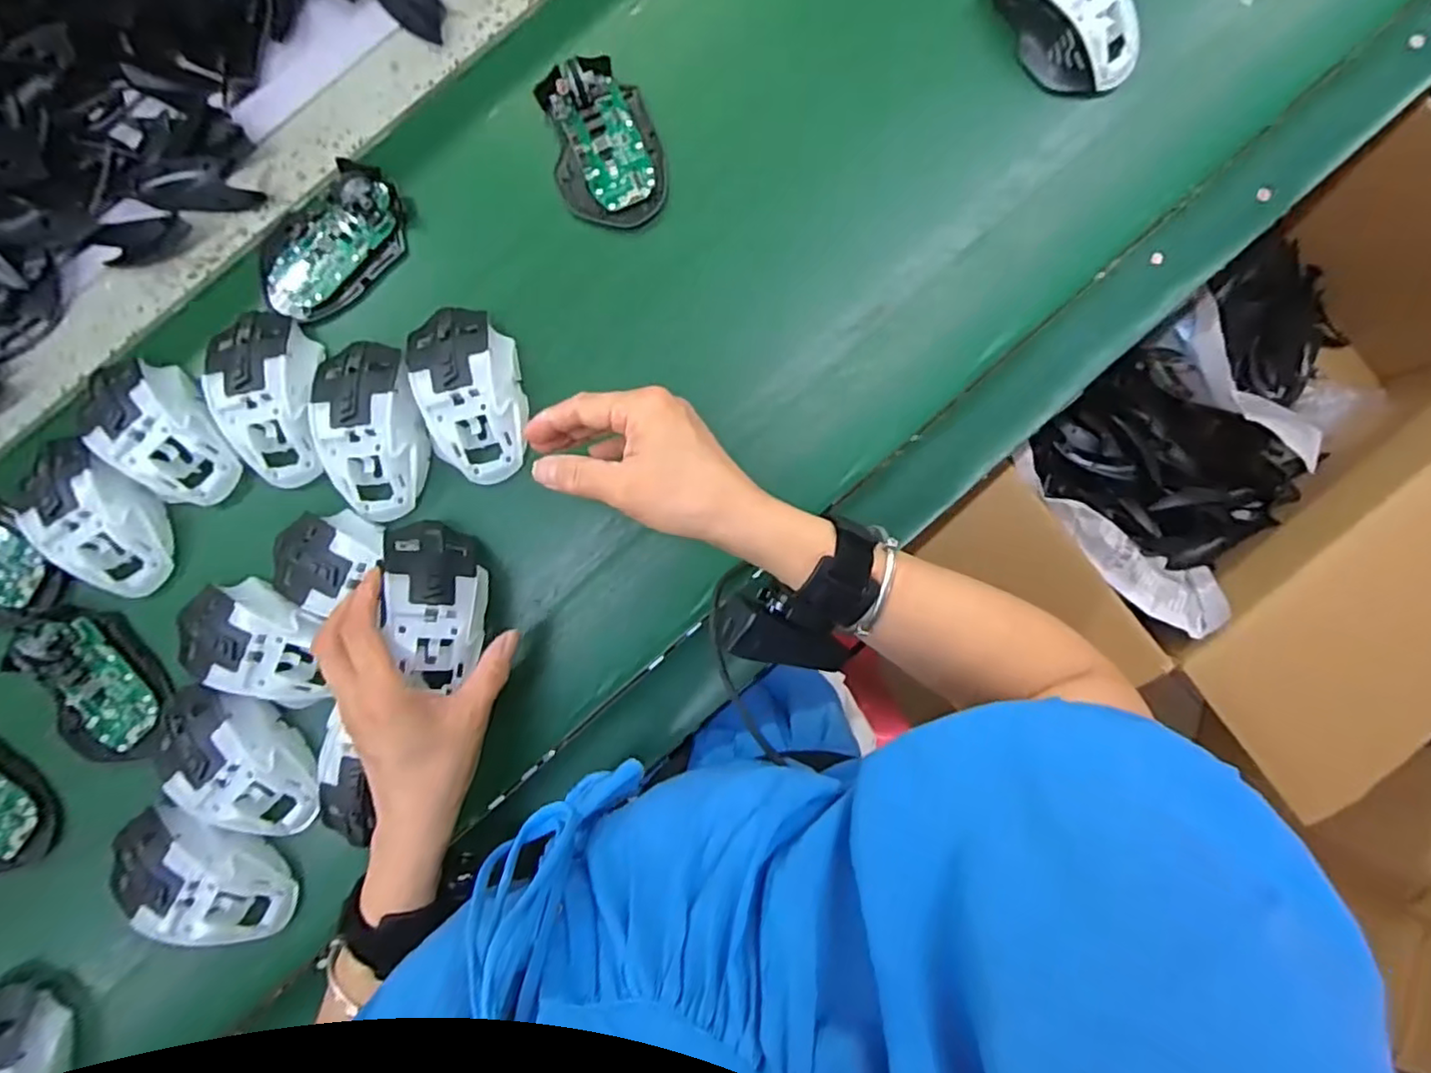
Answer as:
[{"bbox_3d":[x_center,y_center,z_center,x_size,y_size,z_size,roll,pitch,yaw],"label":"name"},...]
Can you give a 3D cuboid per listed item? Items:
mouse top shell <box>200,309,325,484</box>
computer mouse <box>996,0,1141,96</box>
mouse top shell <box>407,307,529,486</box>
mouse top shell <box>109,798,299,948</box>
[{"bbox_3d":[-0.295,-0.092,0.439,0.070,0.034,0.120,-19,87,-1],"label":"mouse top shell"},{"bbox_3d":[0.238,-0.355,0.451,0.064,0.045,0.116,-33,88,-2],"label":"computer mouse"},{"bbox_3d":[-0.160,-0.095,0.440,0.067,0.038,0.116,-19,87,-1],"label":"mouse top shell"},{"bbox_3d":[-0.326,0.212,0.422,0.116,0.034,0.068,30,87,1],"label":"mouse top shell"}]

